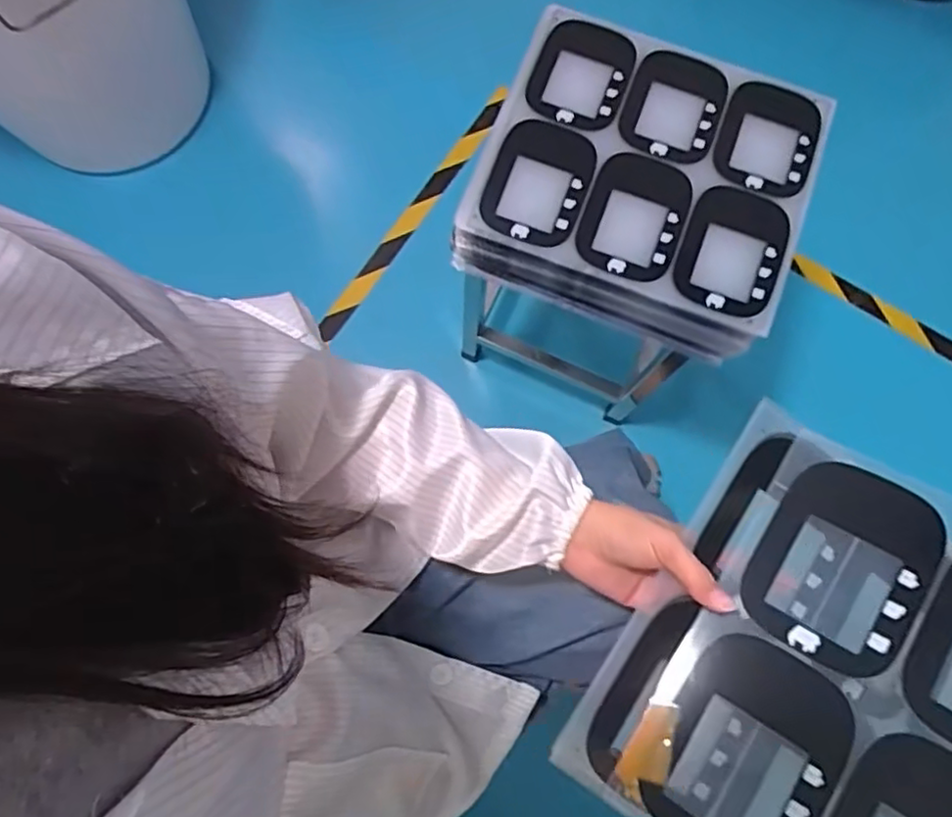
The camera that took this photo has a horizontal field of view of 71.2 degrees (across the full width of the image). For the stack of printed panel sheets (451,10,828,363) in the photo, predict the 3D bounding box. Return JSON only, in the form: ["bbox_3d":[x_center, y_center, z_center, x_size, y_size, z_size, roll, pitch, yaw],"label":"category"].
[{"bbox_3d":[0.174,-0.239,0.704,0.324,0.094,0.295,22,78,5],"label":"stack of printed panel sheets"}]

